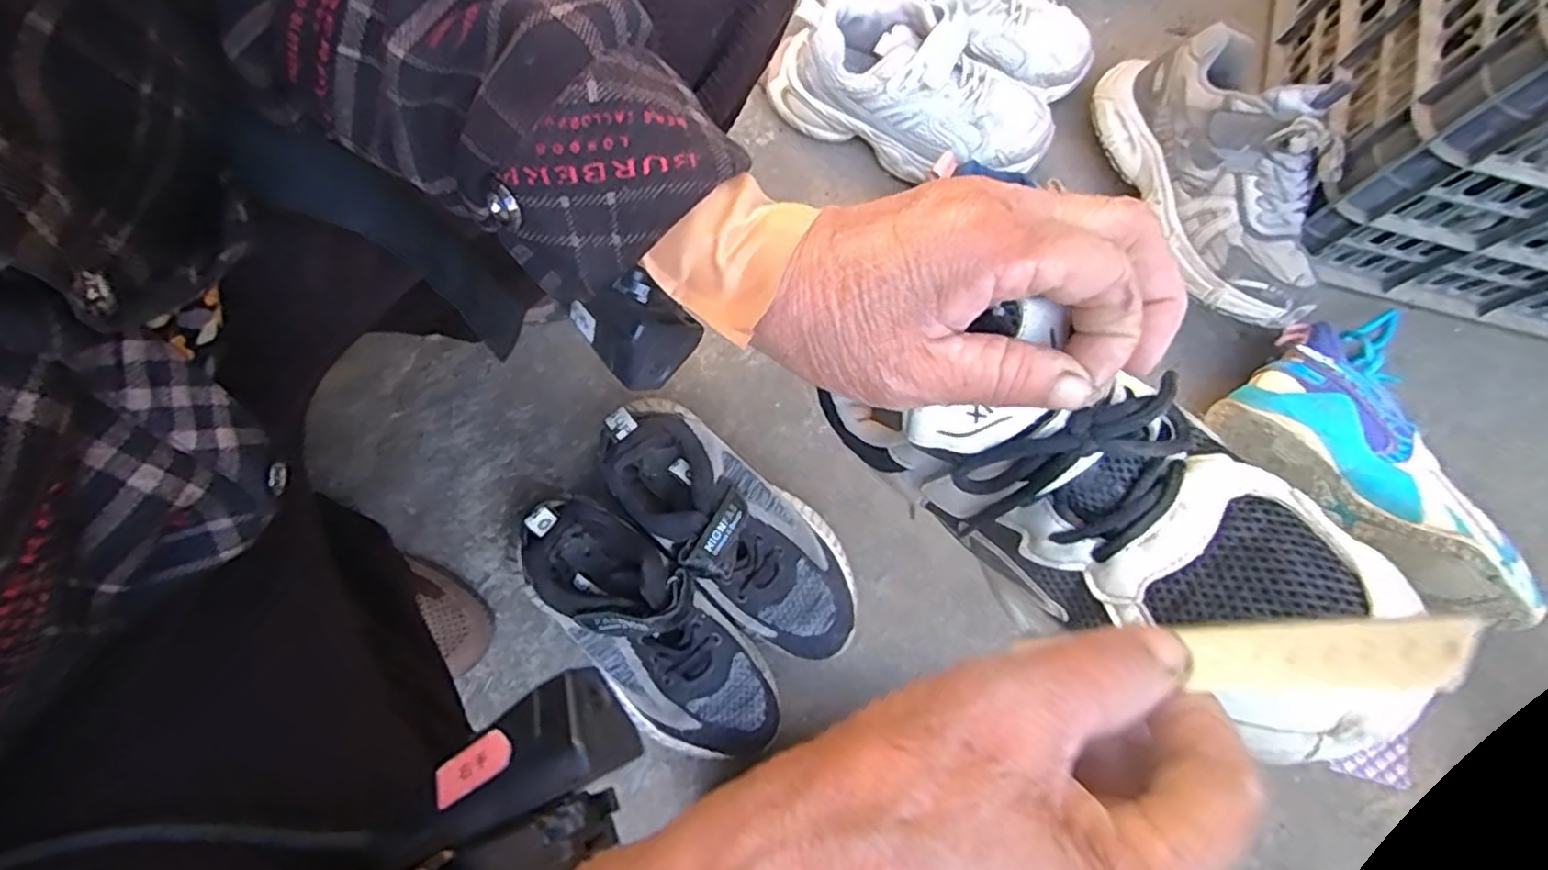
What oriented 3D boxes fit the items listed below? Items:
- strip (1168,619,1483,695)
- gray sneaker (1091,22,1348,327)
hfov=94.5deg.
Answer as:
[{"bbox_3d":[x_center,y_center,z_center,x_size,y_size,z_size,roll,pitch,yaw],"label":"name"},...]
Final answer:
[{"bbox_3d":[0.124,0.050,0.163,0.054,0.004,0.016,-13,49,31],"label":"strip"},{"bbox_3d":[0.344,-0.204,0.555,0.100,0.115,0.245,-17,81,-6],"label":"gray sneaker"}]

